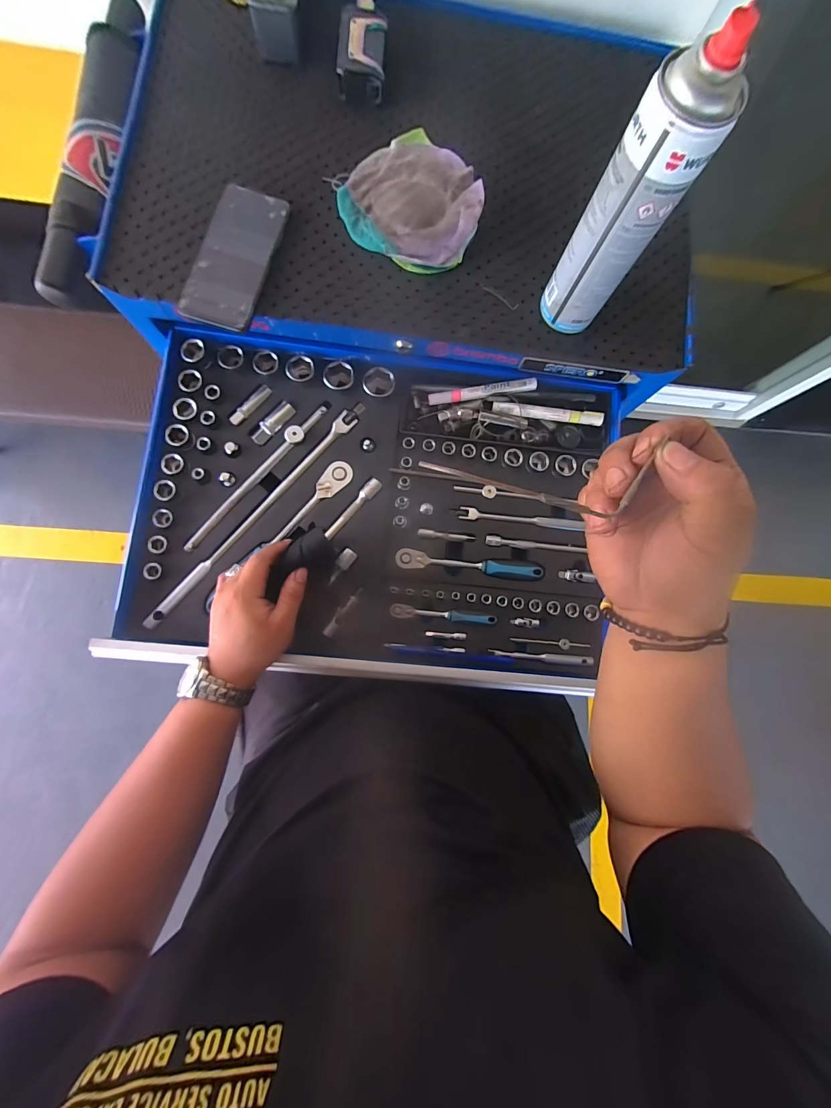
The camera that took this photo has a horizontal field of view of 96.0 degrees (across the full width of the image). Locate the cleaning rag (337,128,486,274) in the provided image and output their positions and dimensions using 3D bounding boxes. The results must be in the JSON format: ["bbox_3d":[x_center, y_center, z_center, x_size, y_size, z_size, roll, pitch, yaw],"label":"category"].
[{"bbox_3d":[0.003,-0.408,0.425,0.152,0.027,0.155,28,80,0],"label":"cleaning rag"}]

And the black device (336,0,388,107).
[{"bbox_3d":[-0.061,-0.593,0.438,0.053,0.027,0.114,4,81,-4],"label":"black device"}]

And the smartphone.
[{"bbox_3d":[-0.193,-0.320,0.403,0.070,0.014,0.164,13,81,-2],"label":"smartphone"}]

